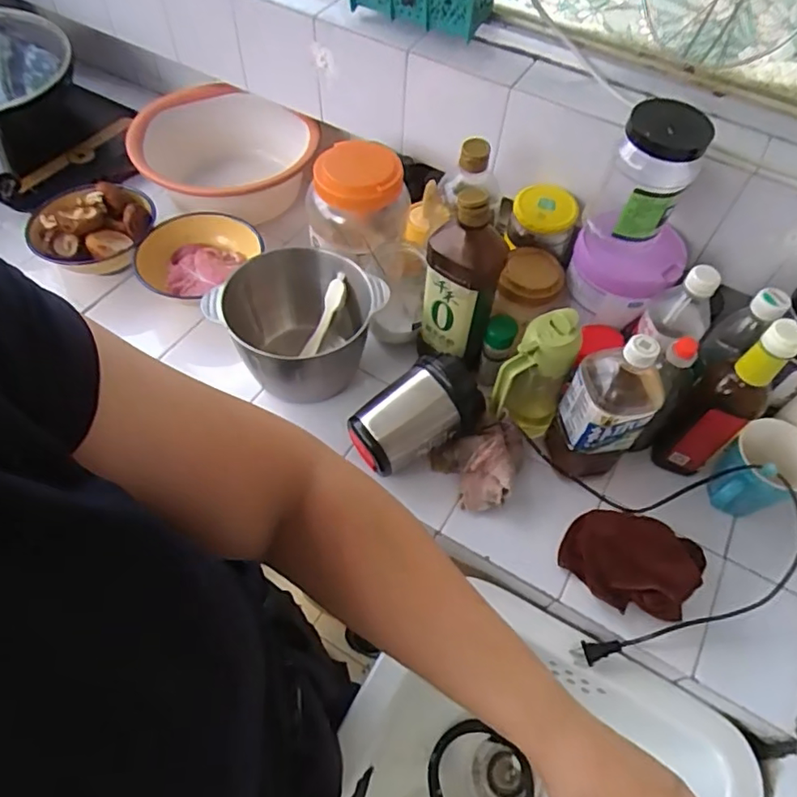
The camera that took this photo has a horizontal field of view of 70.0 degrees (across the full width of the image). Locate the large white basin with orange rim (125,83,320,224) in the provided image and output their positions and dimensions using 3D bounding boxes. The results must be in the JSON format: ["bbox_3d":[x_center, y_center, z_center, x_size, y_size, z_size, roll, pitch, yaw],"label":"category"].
[{"bbox_3d":[-0.285,-0.391,0.953,0.273,0.114,0.320,-23,61,-18],"label":"large white basin with orange rim"}]

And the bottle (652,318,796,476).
[{"bbox_3d":[0.360,0.010,0.637,0.058,0.249,0.072,-34,64,-23],"label":"bottle"}]

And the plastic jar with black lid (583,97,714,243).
[{"bbox_3d":[0.276,-0.247,0.644,0.074,0.158,0.080,2,56,-3],"label":"plastic jar with black lid"}]

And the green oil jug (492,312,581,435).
[{"bbox_3d":[0.161,-0.018,0.679,0.075,0.181,0.085,28,59,14],"label":"green oil jug"}]

